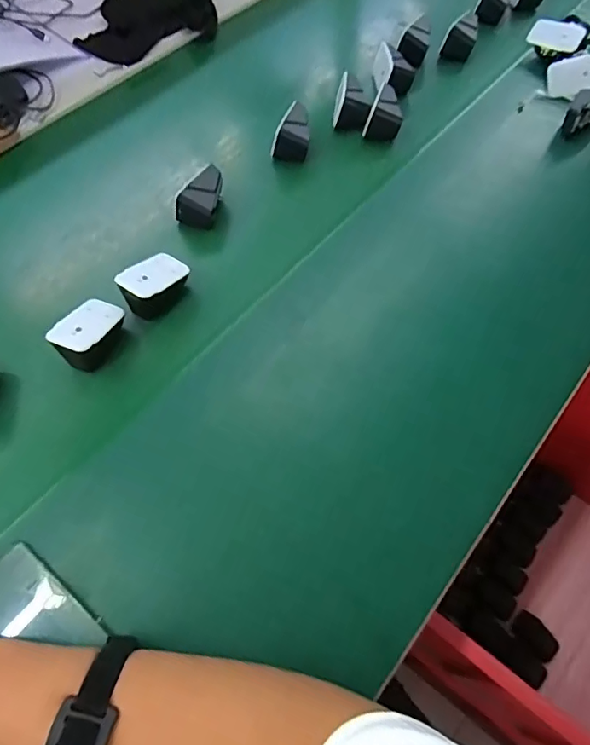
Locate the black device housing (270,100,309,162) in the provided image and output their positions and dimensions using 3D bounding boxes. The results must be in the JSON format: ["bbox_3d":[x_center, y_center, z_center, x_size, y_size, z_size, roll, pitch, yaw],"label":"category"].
[{"bbox_3d":[-0.006,-0.294,0.601,0.044,0.037,0.060,0,63,-1],"label":"black device housing"}]

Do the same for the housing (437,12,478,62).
[{"bbox_3d":[0.236,-0.481,0.705,0.044,0.047,0.049,14,64,6],"label":"housing"}]

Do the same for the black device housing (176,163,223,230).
[{"bbox_3d":[-0.106,-0.197,0.550,0.045,0.045,0.064,11,60,-12],"label":"black device housing"}]

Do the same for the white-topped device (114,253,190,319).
[{"bbox_3d":[-0.142,-0.089,0.498,0.042,0.037,0.066,35,68,16],"label":"white-topped device"}]

